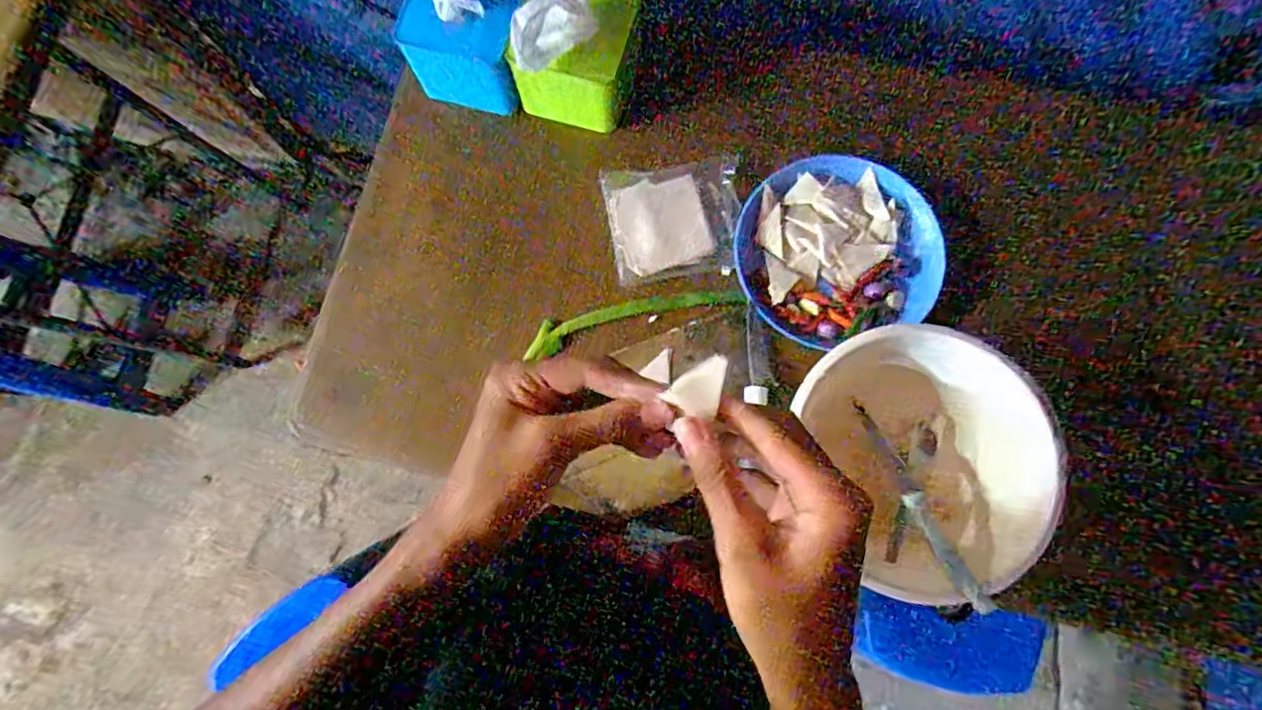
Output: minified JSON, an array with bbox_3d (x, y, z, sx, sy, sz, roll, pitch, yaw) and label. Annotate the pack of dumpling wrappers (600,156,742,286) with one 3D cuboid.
[{"bbox_3d":[0.052,-0.154,0.671,0.150,0.015,0.131,-7,79,-1],"label":"pack of dumpling wrappers"}]

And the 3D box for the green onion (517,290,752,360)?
[{"bbox_3d":[0.002,-0.043,0.649,0.242,0.011,0.052,-13,71,1],"label":"green onion"}]

